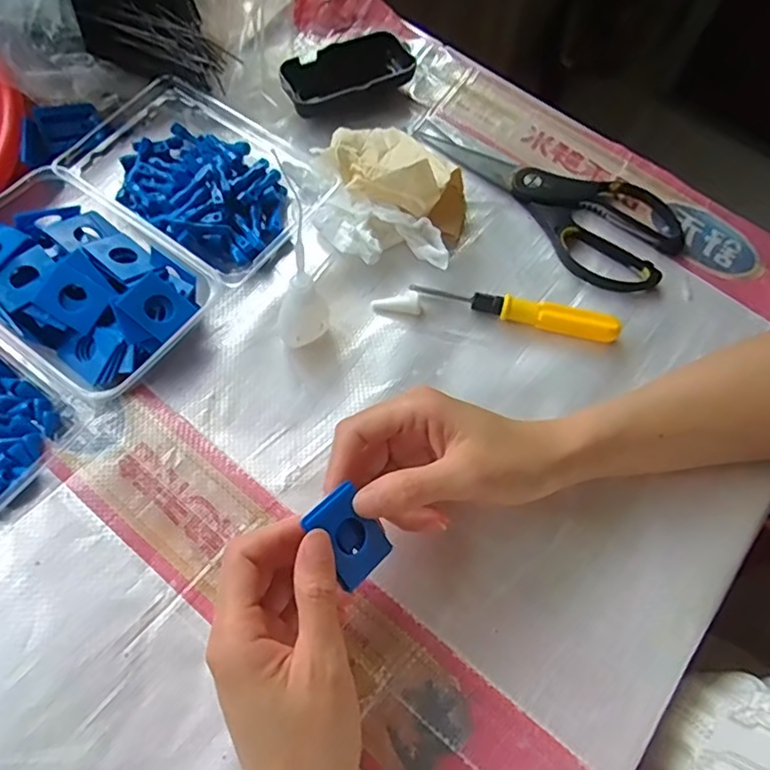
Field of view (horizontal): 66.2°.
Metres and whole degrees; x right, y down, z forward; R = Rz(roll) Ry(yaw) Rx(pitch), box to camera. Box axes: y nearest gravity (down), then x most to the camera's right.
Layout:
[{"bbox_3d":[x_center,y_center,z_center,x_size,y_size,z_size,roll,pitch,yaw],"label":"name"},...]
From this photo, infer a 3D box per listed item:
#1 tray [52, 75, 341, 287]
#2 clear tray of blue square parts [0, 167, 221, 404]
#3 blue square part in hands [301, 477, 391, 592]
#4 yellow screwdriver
[{"bbox_3d":[-0.145,-0.155,0.435,0.182,0.034,0.124,33,68,12],"label":"tray"},{"bbox_3d":[-0.200,-0.064,0.388,0.159,0.036,0.106,35,68,13],"label":"clear tray of blue square parts"},{"bbox_3d":[-0.021,0.076,0.299,0.030,0.015,0.044,-43,100,-29],"label":"blue square part in hands"},{"bbox_3d":[0.090,-0.053,0.408,0.140,0.017,0.016,14,65,4],"label":"yellow screwdriver"}]

